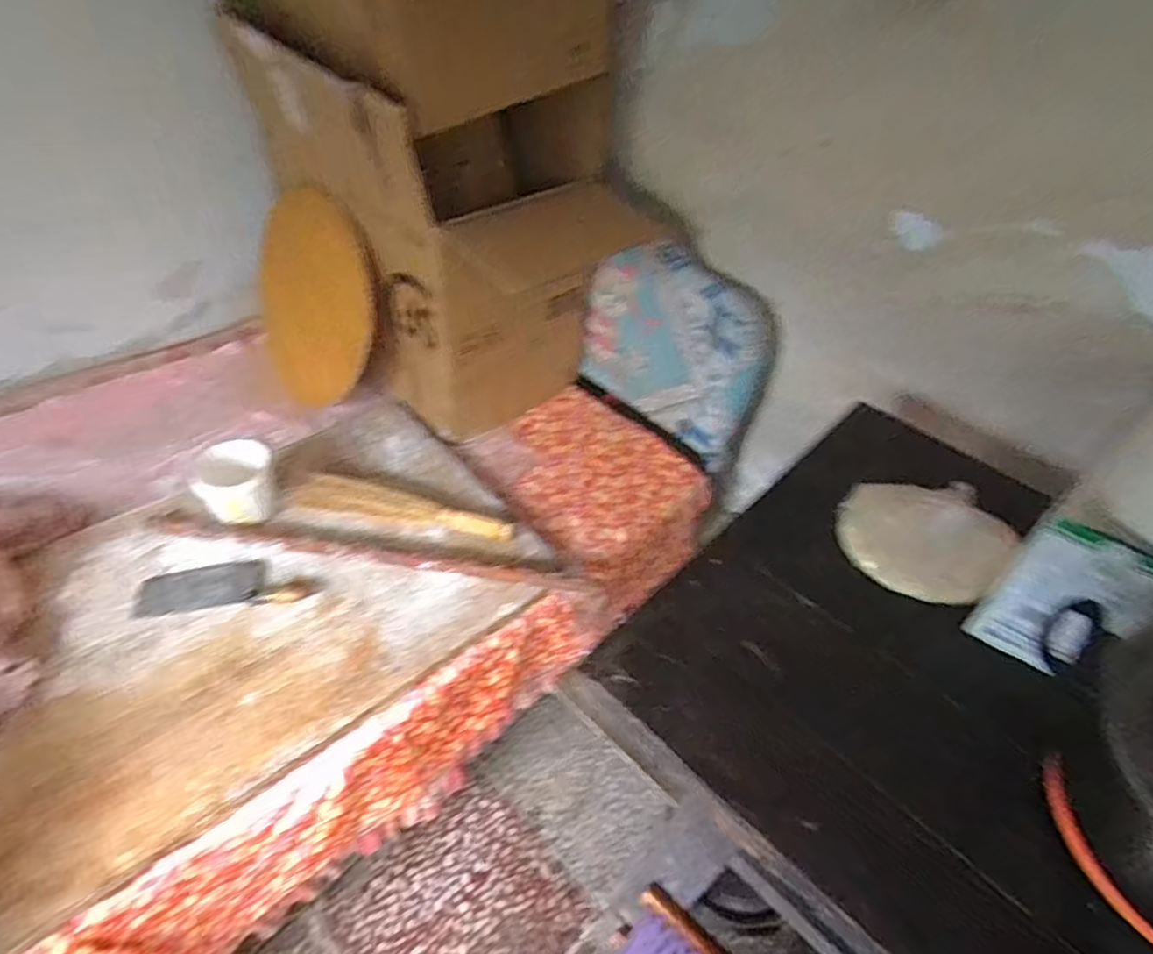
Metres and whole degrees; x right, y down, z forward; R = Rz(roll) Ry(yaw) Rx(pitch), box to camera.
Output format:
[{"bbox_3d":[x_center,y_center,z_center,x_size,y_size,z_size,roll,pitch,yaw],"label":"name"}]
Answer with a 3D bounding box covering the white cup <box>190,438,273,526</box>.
[{"bbox_3d":[-0.635,0.010,1.238,0.121,0.111,0.126,3,44,-3],"label":"white cup"}]

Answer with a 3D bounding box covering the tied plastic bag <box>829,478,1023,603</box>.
[{"bbox_3d":[0.468,0.074,0.888,0.209,0.073,0.172,24,46,18],"label":"tied plastic bag"}]

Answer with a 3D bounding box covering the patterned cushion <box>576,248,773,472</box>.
[{"bbox_3d":[0.225,-0.301,1.510,0.441,0.428,0.094,35,50,26],"label":"patterned cushion"}]

